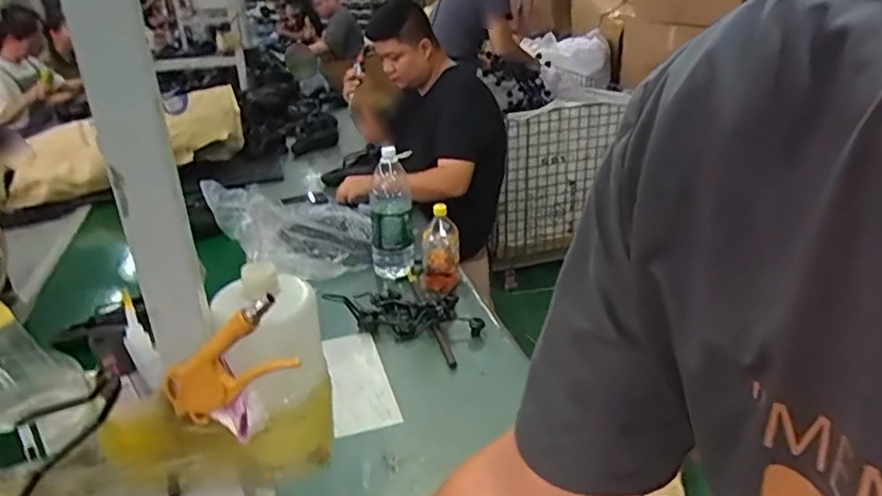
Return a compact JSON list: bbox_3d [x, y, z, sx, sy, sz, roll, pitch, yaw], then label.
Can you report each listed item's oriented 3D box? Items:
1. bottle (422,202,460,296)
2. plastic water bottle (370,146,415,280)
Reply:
[{"bbox_3d":[-0.004,0.006,1.404,0.102,0.189,0.108,-2,24,1],"label":"bottle"},{"bbox_3d":[-0.118,-0.082,1.459,0.109,0.297,0.113,-7,24,-9],"label":"plastic water bottle"}]

